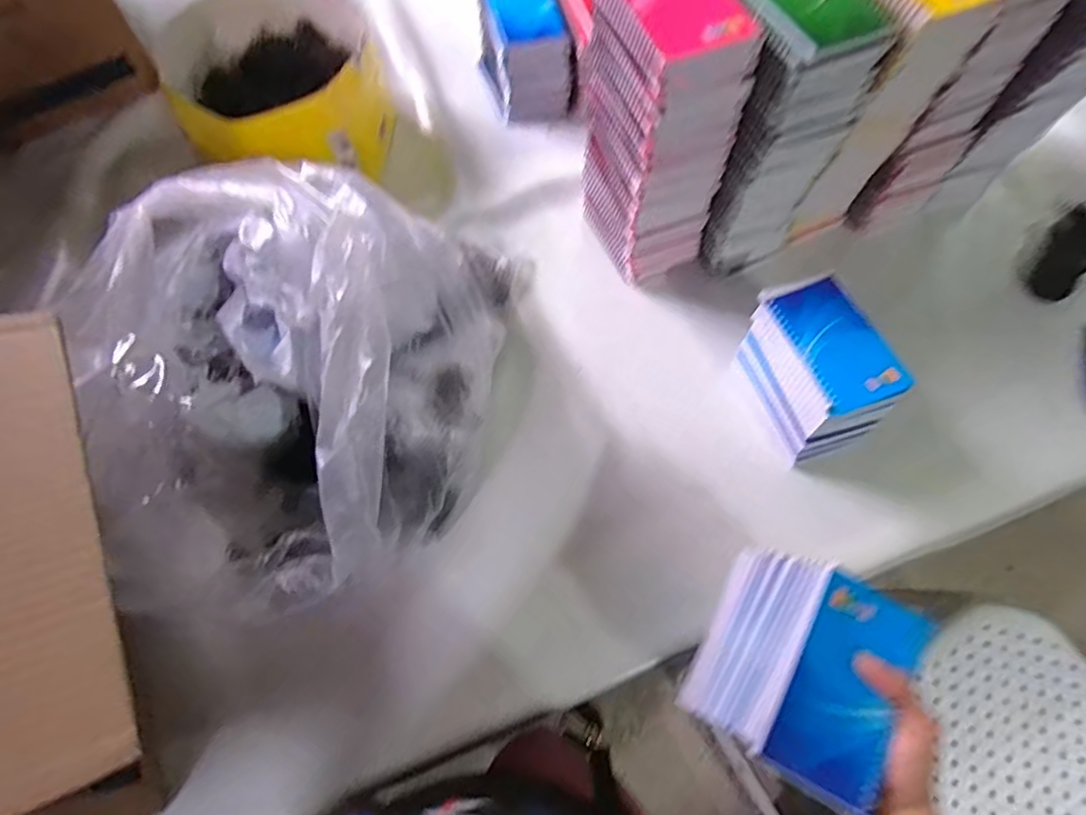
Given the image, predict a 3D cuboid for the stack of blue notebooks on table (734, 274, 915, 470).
[{"bbox_3d":[0.266,-0.037,0.577,0.093,0.100,0.146,-17,67,-7],"label":"stack of blue notebooks on table"}]

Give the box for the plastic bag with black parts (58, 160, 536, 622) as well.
[{"bbox_3d":[-0.199,-0.044,0.516,0.293,0.229,0.428,8,66,4],"label":"plastic bag with black parts"}]

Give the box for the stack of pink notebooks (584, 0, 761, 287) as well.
[{"bbox_3d":[0.105,-0.263,0.564,0.092,0.251,0.129,-21,68,-9],"label":"stack of pink notebooks"}]

